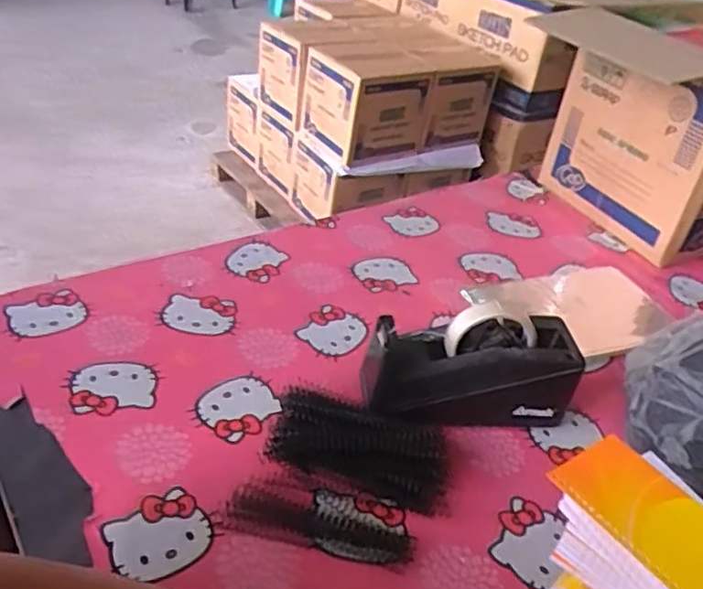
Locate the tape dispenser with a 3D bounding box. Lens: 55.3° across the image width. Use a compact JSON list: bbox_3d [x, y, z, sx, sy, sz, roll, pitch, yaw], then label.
[{"bbox_3d":[0.117,0.067,0.667,0.203,0.109,0.091,5,36,-3],"label":"tape dispenser"}]

